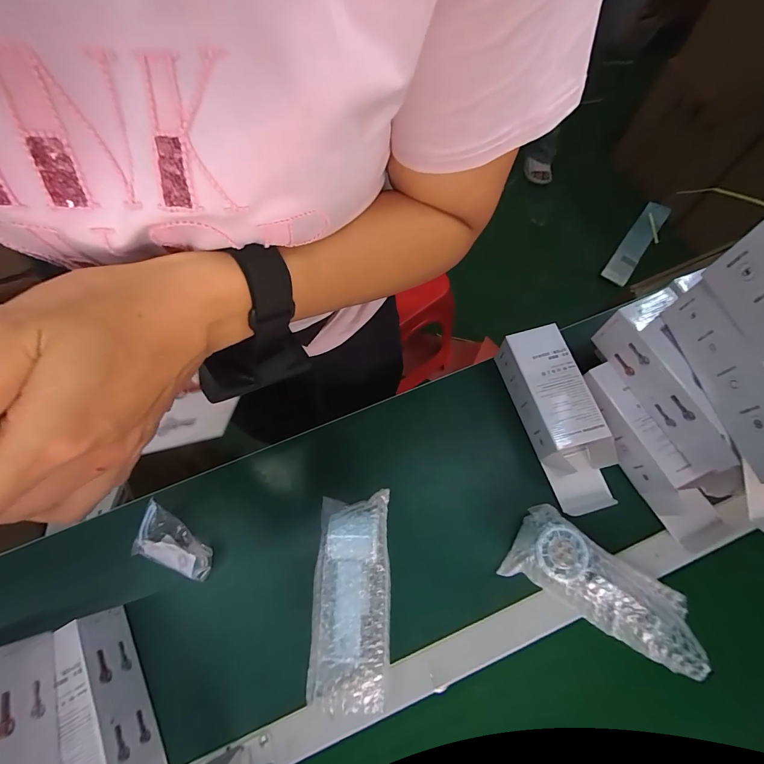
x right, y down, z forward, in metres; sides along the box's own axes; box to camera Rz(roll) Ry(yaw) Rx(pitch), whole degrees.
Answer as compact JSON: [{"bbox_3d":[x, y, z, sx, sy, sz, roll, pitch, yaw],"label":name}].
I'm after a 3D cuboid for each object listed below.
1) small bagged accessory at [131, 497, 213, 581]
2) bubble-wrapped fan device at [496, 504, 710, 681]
[{"bbox_3d":[-0.251,0.193,0.447,0.096,0.021,0.075,19,94,1],"label":"small bagged accessory"},{"bbox_3d":[0.241,0.221,0.403,0.197,0.047,0.099,25,71,10],"label":"bubble-wrapped fan device"}]

